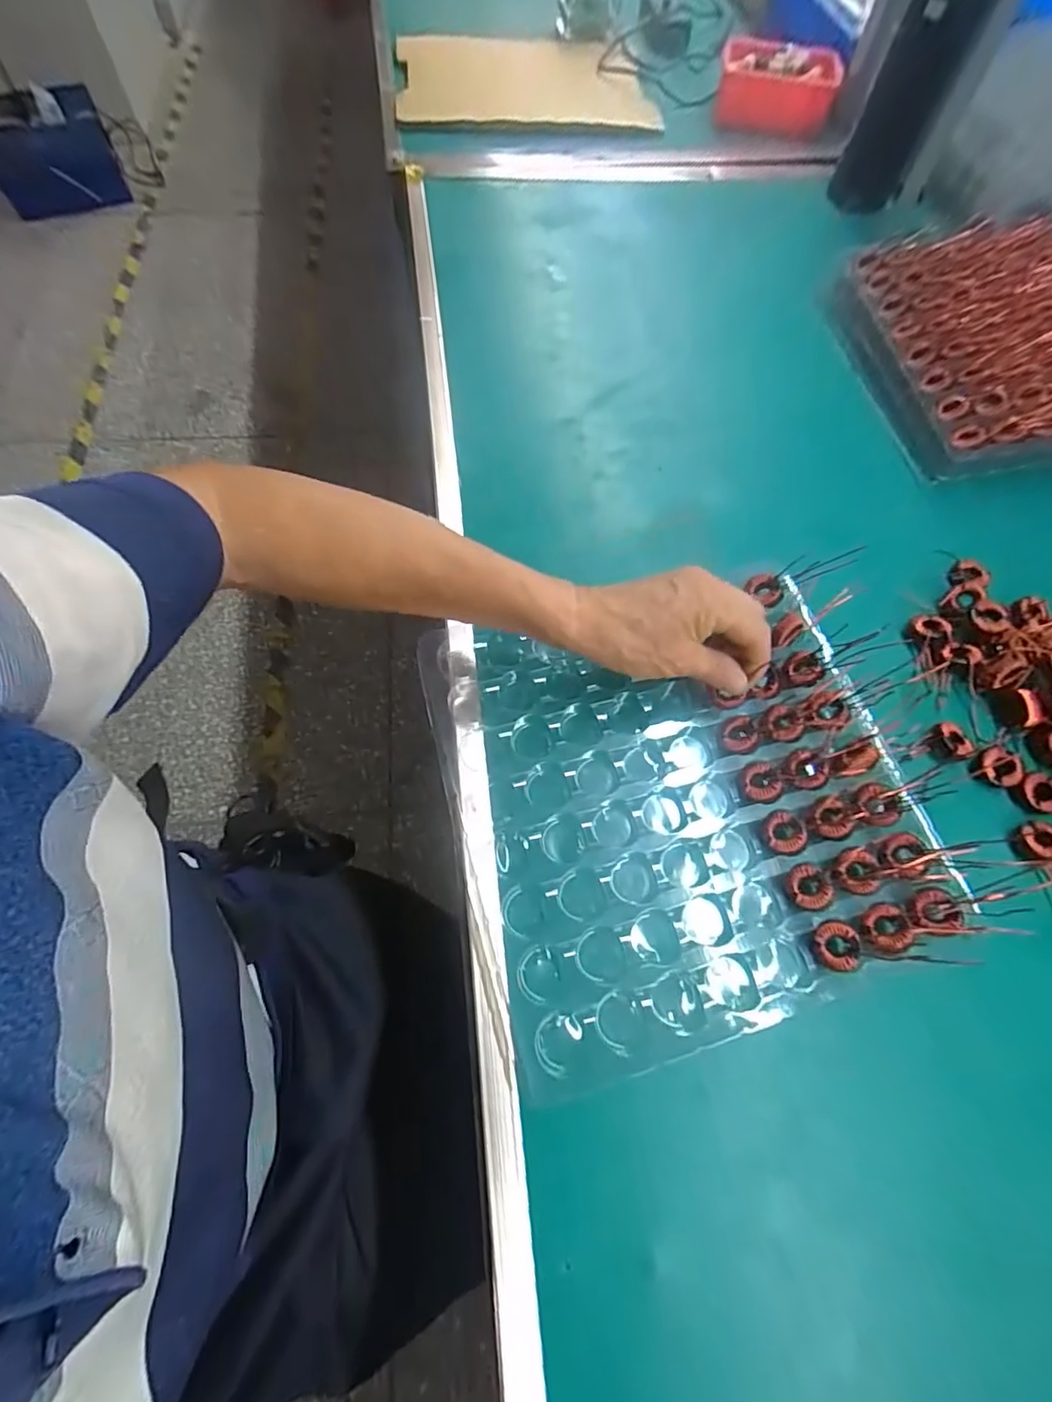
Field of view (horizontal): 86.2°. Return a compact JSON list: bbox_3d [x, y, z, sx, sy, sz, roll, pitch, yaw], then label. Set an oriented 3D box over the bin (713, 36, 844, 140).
[{"bbox_3d":[0.333,-0.819,0.752,0.157,0.064,0.088,18,67,5],"label":"bin"}]

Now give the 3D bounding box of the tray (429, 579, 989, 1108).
[{"bbox_3d":[0.096,0.055,0.365,0.277,0.027,0.268,-15,68,-9],"label":"tray"}]

